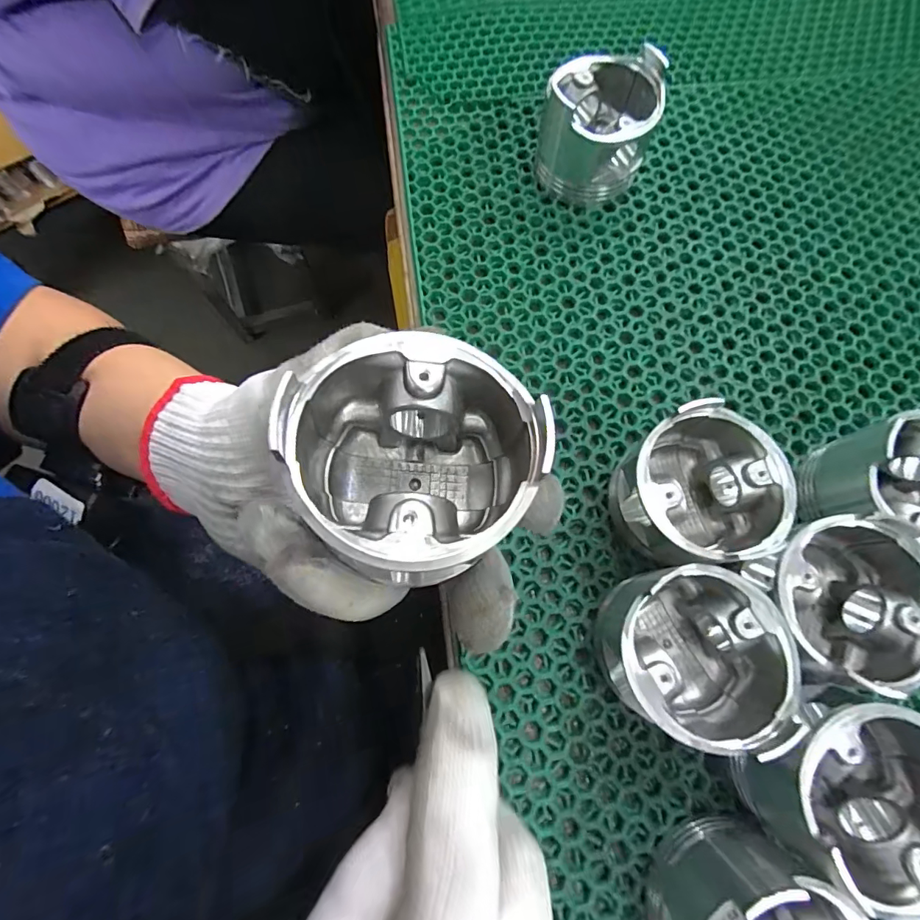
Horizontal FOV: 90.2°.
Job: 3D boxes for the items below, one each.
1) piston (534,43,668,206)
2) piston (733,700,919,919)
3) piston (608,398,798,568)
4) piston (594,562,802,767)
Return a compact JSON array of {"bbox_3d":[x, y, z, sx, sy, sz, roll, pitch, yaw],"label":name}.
[{"bbox_3d":[0.088,-0.213,0.295,0.066,0.058,0.066,0,73,1],"label":"piston"},{"bbox_3d":[0.162,0.136,0.186,0.061,0.065,0.069,26,75,8],"label":"piston"},{"bbox_3d":[0.115,0.016,0.227,0.069,0.059,0.068,-9,73,-2],"label":"piston"},{"bbox_3d":[0.102,0.087,0.209,0.068,0.054,0.071,-18,74,-5],"label":"piston"}]

